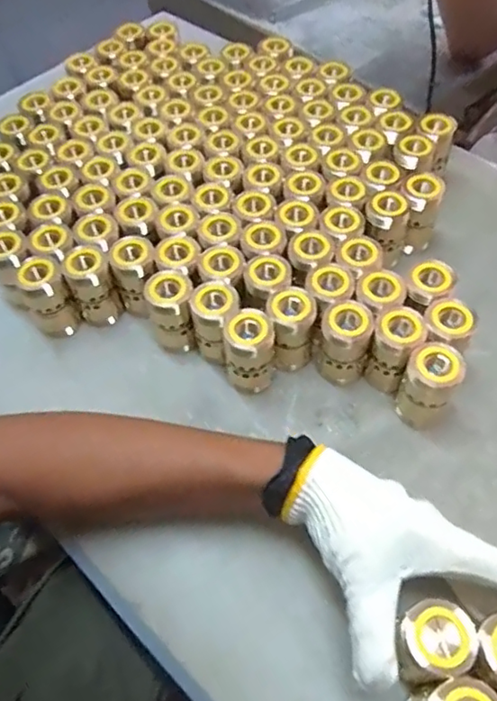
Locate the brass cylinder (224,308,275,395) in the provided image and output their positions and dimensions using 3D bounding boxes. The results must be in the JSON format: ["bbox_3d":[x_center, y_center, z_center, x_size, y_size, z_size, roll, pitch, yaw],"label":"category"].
[{"bbox_3d":[0.001,0.004,0.469,0.039,0.074,0.035,-8,57,-1],"label":"brass cylinder"}]

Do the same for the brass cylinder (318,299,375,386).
[{"bbox_3d":[0.082,-0.006,0.476,0.040,0.074,0.043,-2,57,3],"label":"brass cylinder"}]

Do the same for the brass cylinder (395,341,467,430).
[{"bbox_3d":[0.142,0.032,0.449,0.038,0.081,0.036,-2,57,3],"label":"brass cylinder"}]

